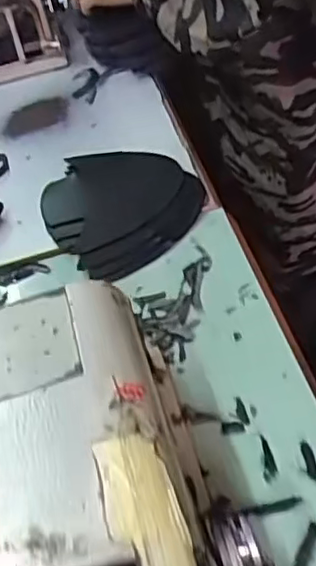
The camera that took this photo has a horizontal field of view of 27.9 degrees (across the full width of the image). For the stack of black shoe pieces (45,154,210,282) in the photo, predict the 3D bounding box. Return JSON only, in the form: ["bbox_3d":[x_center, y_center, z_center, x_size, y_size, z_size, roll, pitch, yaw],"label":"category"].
[{"bbox_3d":[-0.050,-0.105,0.791,0.186,0.012,0.206,-32,53,-20],"label":"stack of black shoe pieces"}]

